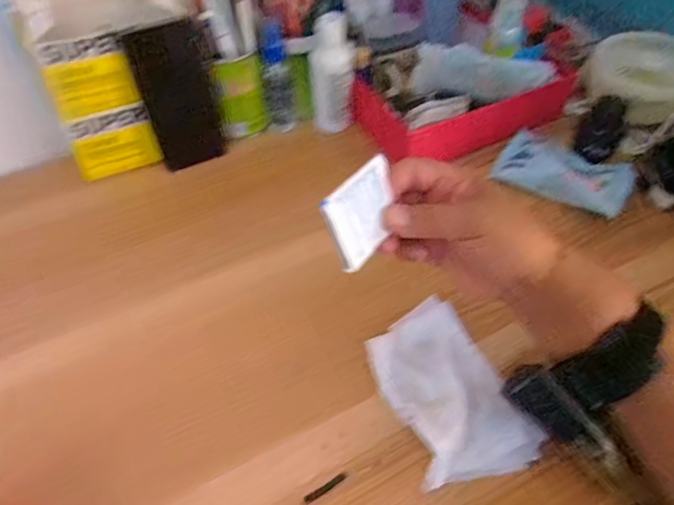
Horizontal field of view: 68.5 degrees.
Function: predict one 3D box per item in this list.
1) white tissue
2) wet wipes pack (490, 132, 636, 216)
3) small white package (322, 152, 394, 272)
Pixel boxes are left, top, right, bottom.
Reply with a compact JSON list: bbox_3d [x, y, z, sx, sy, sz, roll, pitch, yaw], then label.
[{"bbox_3d":[0.078,0.101,0.372,0.083,0.023,0.133,-11,45,-14],"label":"white tissue"},{"bbox_3d":[0.231,-0.081,0.507,0.127,0.024,0.076,26,57,19],"label":"wet wipes pack"},{"bbox_3d":[0.016,-0.024,0.301,0.007,0.050,0.059,11,46,39],"label":"small white package"}]

